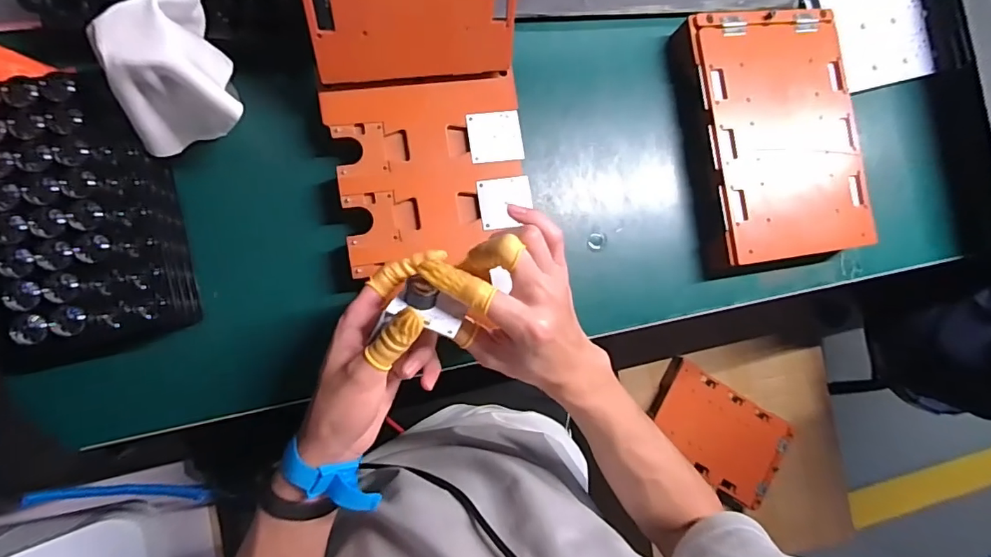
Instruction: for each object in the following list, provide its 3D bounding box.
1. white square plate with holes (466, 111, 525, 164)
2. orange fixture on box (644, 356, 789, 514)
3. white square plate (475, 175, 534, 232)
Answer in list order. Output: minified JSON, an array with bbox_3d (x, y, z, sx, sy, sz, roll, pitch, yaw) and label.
[{"bbox_3d":[0.000,-0.129,0.454,0.049,0.004,0.045,-8,88,-11],"label":"white square plate with holes"},{"bbox_3d":[0.389,0.277,0.882,0.238,0.057,0.173,33,81,-7],"label":"orange fixture on box"},{"bbox_3d":[0.010,-0.069,0.452,0.048,0.004,0.047,-7,80,-9],"label":"white square plate"}]

